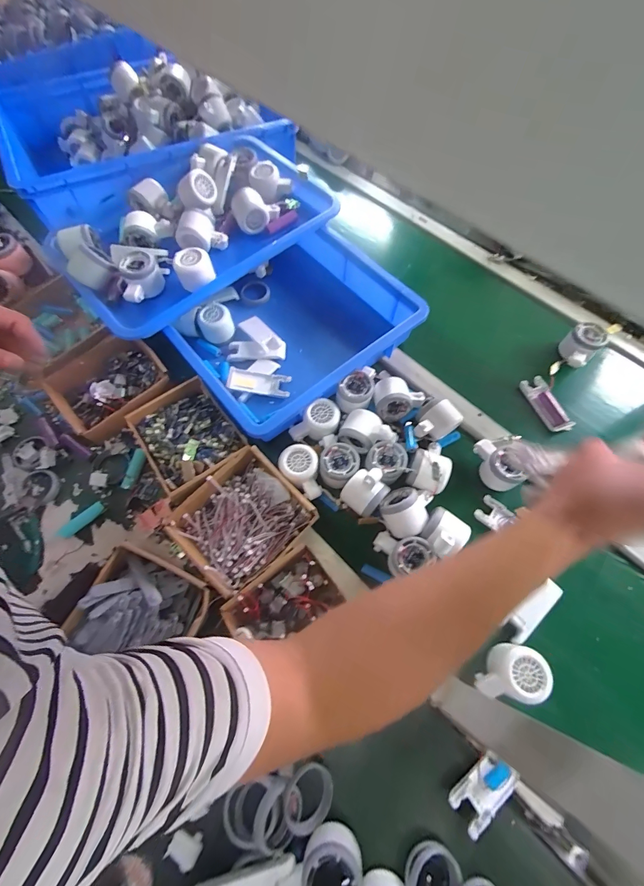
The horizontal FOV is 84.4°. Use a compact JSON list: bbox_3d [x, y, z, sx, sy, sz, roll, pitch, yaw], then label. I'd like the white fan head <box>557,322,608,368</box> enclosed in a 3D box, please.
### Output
[{"bbox_3d":[0.465,-0.175,0.642,0.070,0.051,0.056,-41,72,-17],"label":"white fan head"}]

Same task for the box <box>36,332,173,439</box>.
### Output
[{"bbox_3d":[-0.360,-0.101,0.599,0.172,0.049,0.166,40,71,16],"label":"box"}]

